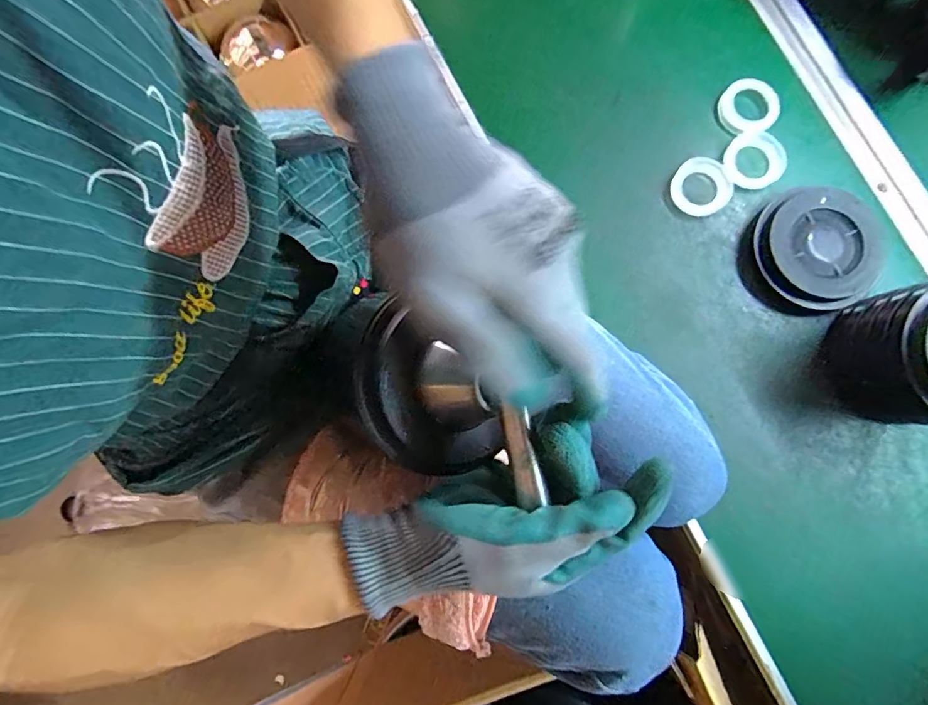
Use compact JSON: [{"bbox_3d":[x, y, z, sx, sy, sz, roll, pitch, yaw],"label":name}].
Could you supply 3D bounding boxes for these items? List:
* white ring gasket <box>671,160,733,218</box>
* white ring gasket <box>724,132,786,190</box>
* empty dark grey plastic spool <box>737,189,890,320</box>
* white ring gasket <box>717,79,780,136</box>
[{"bbox_3d":[0.244,-0.170,0.508,0.059,0.007,0.057,0,82,1],"label":"white ring gasket"},{"bbox_3d":[0.298,-0.197,0.508,0.058,0.007,0.056,0,82,1],"label":"white ring gasket"},{"bbox_3d":[0.344,-0.102,0.489,0.115,0.025,0.131,43,85,6],"label":"empty dark grey plastic spool"},{"bbox_3d":[0.295,-0.253,0.513,0.062,0.013,0.055,-34,83,-4],"label":"white ring gasket"}]

